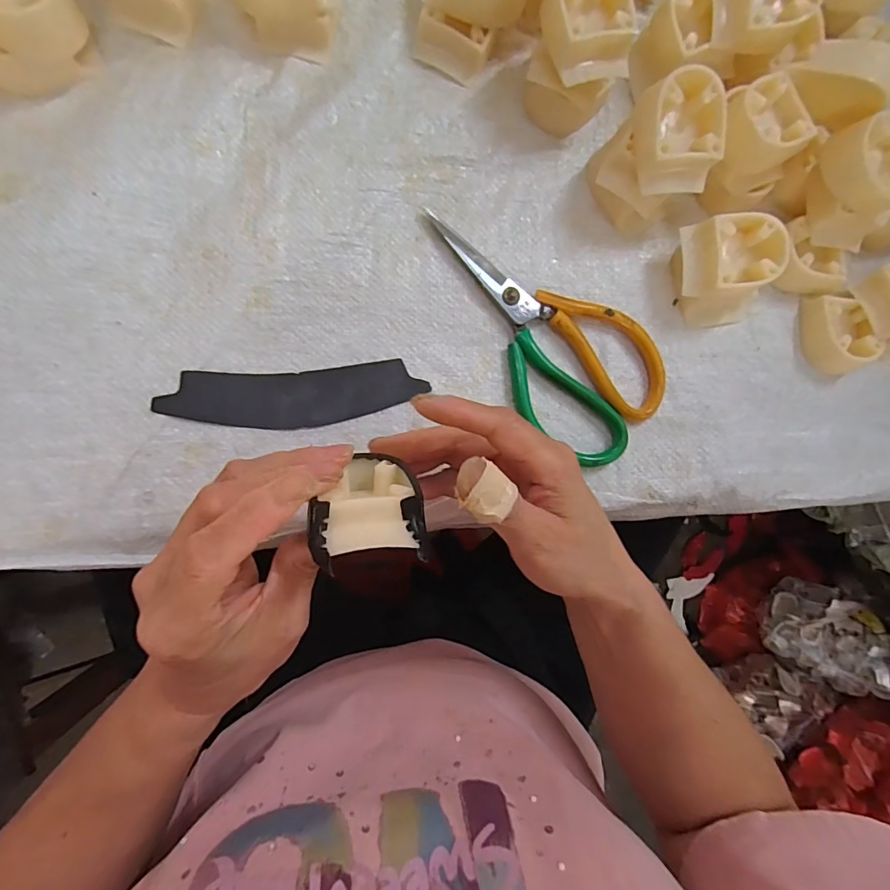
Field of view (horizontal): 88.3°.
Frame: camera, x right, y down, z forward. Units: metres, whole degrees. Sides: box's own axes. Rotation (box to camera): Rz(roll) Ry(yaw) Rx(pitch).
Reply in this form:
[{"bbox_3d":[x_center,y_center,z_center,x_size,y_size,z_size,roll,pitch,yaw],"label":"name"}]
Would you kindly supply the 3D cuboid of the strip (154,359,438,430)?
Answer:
[{"bbox_3d":[-0.089,-0.029,0.278,0.151,0.004,0.036,-6,88,-9],"label":"strip"}]

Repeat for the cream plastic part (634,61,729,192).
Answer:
[{"bbox_3d":[0.138,-0.187,0.278,0.047,0.034,0.060,-9,115,-7],"label":"cream plastic part"}]

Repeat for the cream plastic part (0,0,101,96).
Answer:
[{"bbox_3d":[-0.231,-0.230,0.244,0.060,0.032,0.048,-41,93,-8],"label":"cream plastic part"}]

